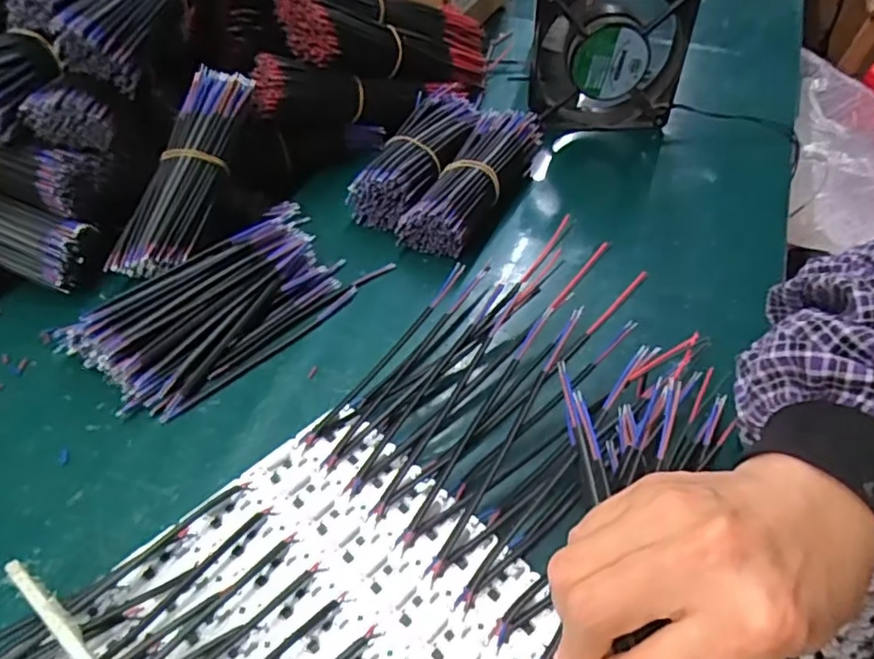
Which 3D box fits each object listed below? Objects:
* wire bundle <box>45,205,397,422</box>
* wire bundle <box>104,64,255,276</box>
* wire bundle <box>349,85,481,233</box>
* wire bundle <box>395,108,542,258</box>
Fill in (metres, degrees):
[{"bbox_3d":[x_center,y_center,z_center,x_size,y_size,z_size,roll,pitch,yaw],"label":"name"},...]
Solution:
[{"bbox_3d":[-0.133,-0.017,0.391,0.173,0.033,0.090,-32,54,-26],"label":"wire bundle"},{"bbox_3d":[-0.169,-0.105,0.417,0.043,0.029,0.154,17,80,16],"label":"wire bundle"},{"bbox_3d":[-0.013,-0.142,0.498,0.061,0.044,0.157,14,49,13],"label":"wire bundle"},{"bbox_3d":[0.027,-0.115,0.471,0.052,0.045,0.149,21,51,19],"label":"wire bundle"}]

